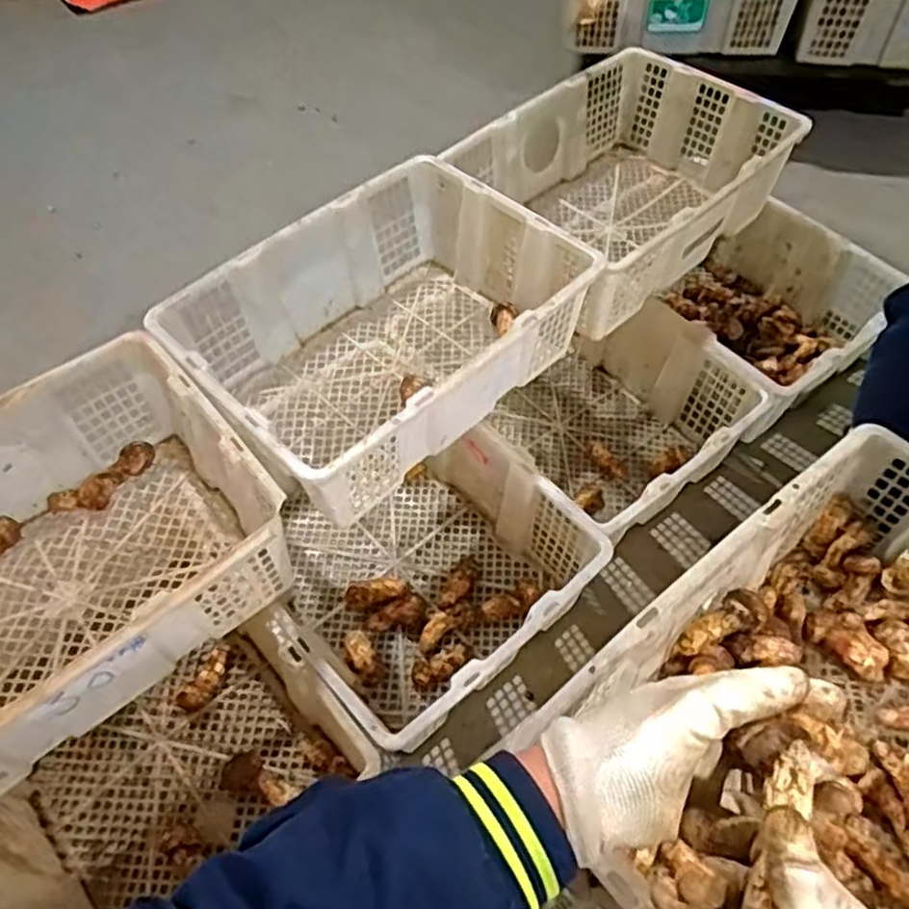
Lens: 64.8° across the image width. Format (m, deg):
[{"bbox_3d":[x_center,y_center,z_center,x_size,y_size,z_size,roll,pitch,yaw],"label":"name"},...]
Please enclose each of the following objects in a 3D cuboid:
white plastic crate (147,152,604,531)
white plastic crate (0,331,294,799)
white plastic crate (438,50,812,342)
[{"bbox_3d":[-0.095,-0.158,0.965,0.357,0.176,0.484,39,64,24],"label":"white plastic crate"},{"bbox_3d":[-0.448,0.129,0.777,0.473,0.177,0.352,-34,62,-21],"label":"white plastic crate"},{"bbox_3d":[0.266,-0.436,1.152,0.484,0.168,0.358,-38,63,-22],"label":"white plastic crate"}]

